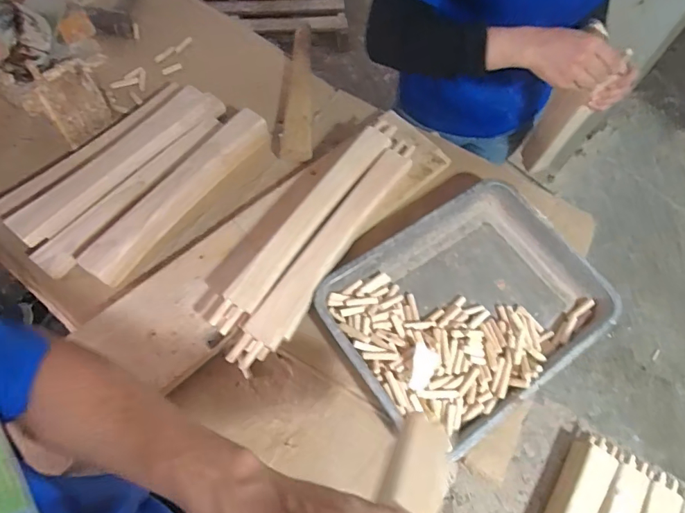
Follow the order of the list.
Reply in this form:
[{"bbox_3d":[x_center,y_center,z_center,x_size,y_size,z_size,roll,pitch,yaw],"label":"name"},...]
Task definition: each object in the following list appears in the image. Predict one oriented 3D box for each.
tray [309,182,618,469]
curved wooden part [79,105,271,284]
[{"bbox_3d":[0.194,0.071,0.682,0.381,0.065,0.286,-30,69,-18],"label":"tray"},{"bbox_3d":[-0.259,-0.111,0.725,0.072,0.050,0.367,36,66,14],"label":"curved wooden part"}]

